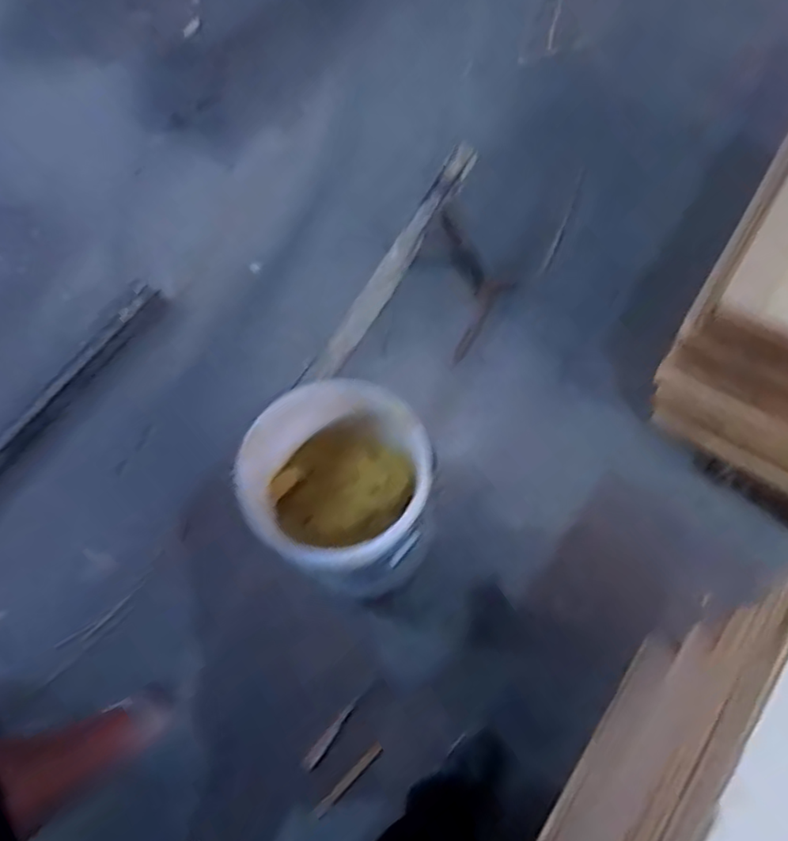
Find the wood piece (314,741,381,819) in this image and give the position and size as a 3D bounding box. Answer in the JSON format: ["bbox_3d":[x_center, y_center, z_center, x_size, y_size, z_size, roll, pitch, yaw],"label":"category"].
[{"bbox_3d":[-0.105,0.846,1.442,0.204,0.015,0.025,-42,69,-15],"label":"wood piece"}]

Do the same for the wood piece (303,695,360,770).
[{"bbox_3d":[-0.152,0.767,1.511,0.031,0.008,0.195,35,71,18],"label":"wood piece"}]

